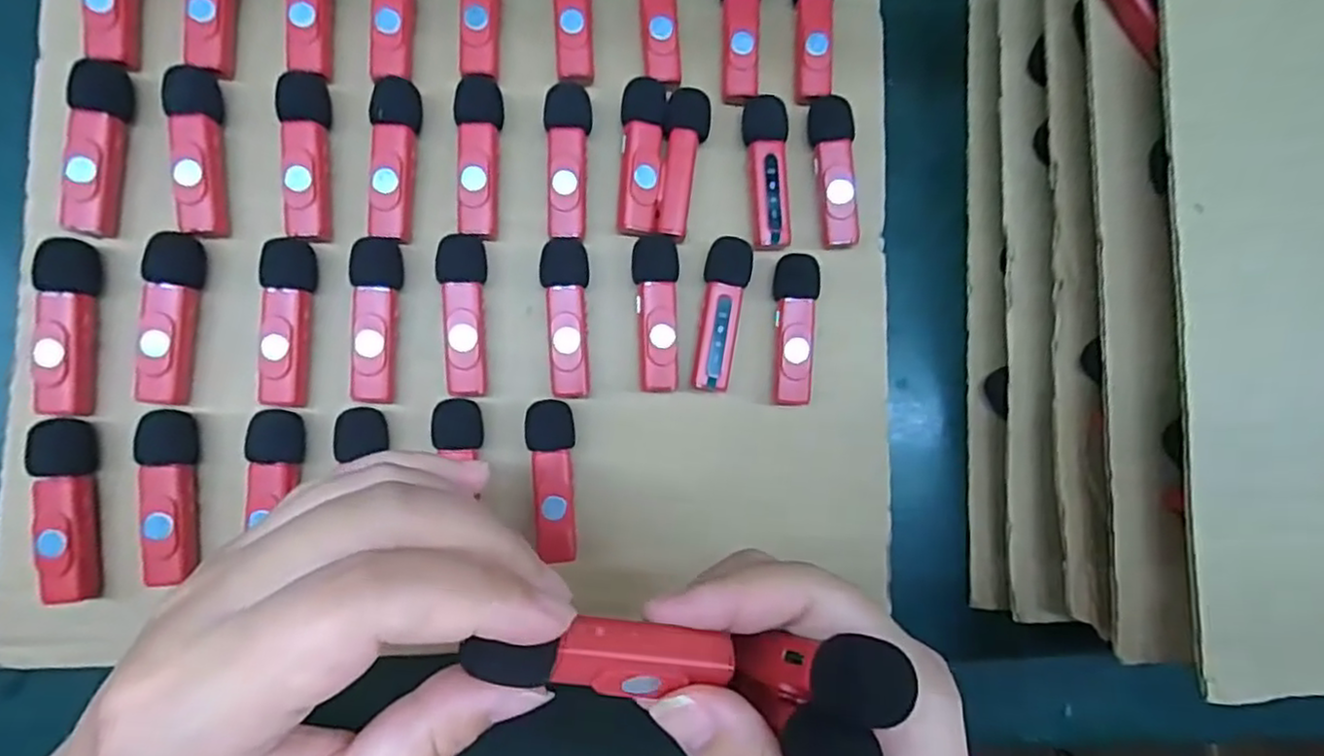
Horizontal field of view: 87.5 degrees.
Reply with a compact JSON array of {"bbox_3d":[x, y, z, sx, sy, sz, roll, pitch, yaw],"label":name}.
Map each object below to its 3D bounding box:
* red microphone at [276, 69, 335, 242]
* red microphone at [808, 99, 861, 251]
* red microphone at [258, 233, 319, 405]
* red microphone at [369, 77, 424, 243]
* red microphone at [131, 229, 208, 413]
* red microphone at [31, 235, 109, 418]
[{"bbox_3d":[-0.142,-0.088,0.276,0.016,0.012,0.065,-3,82,-8],"label":"red microphone"},{"bbox_3d":[0.076,-0.091,0.304,0.019,0.011,0.065,-3,82,-8],"label":"red microphone"},{"bbox_3d":[-0.147,-0.022,0.268,0.016,0.014,0.064,2,82,-8],"label":"red microphone"},{"bbox_3d":[-0.108,-0.089,0.280,0.017,0.011,0.065,3,85,-5],"label":"red microphone"},{"bbox_3d":[-0.189,-0.023,0.264,0.015,0.014,0.065,5,81,-7],"label":"red microphone"},{"bbox_3d":[-0.223,-0.019,0.259,0.015,0.016,0.065,2,82,-8],"label":"red microphone"}]

